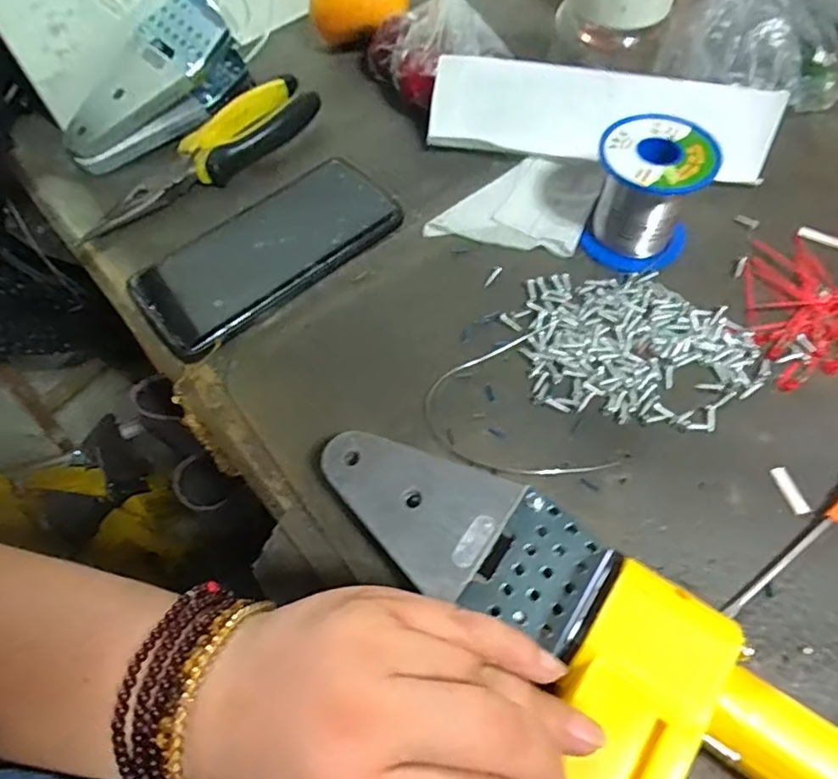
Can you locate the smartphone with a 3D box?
[{"bbox_3d":[-0.093,-0.088,0.363,0.165,0.011,0.071,-38,68,-16],"label":"smartphone"}]

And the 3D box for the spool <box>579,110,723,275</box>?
[{"bbox_3d":[0.137,-0.120,0.348,0.063,0.058,0.070,23,66,13],"label":"spool"}]

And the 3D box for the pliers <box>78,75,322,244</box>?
[{"bbox_3d":[-0.146,-0.159,0.397,0.040,0.017,0.182,39,71,19],"label":"pliers"}]

